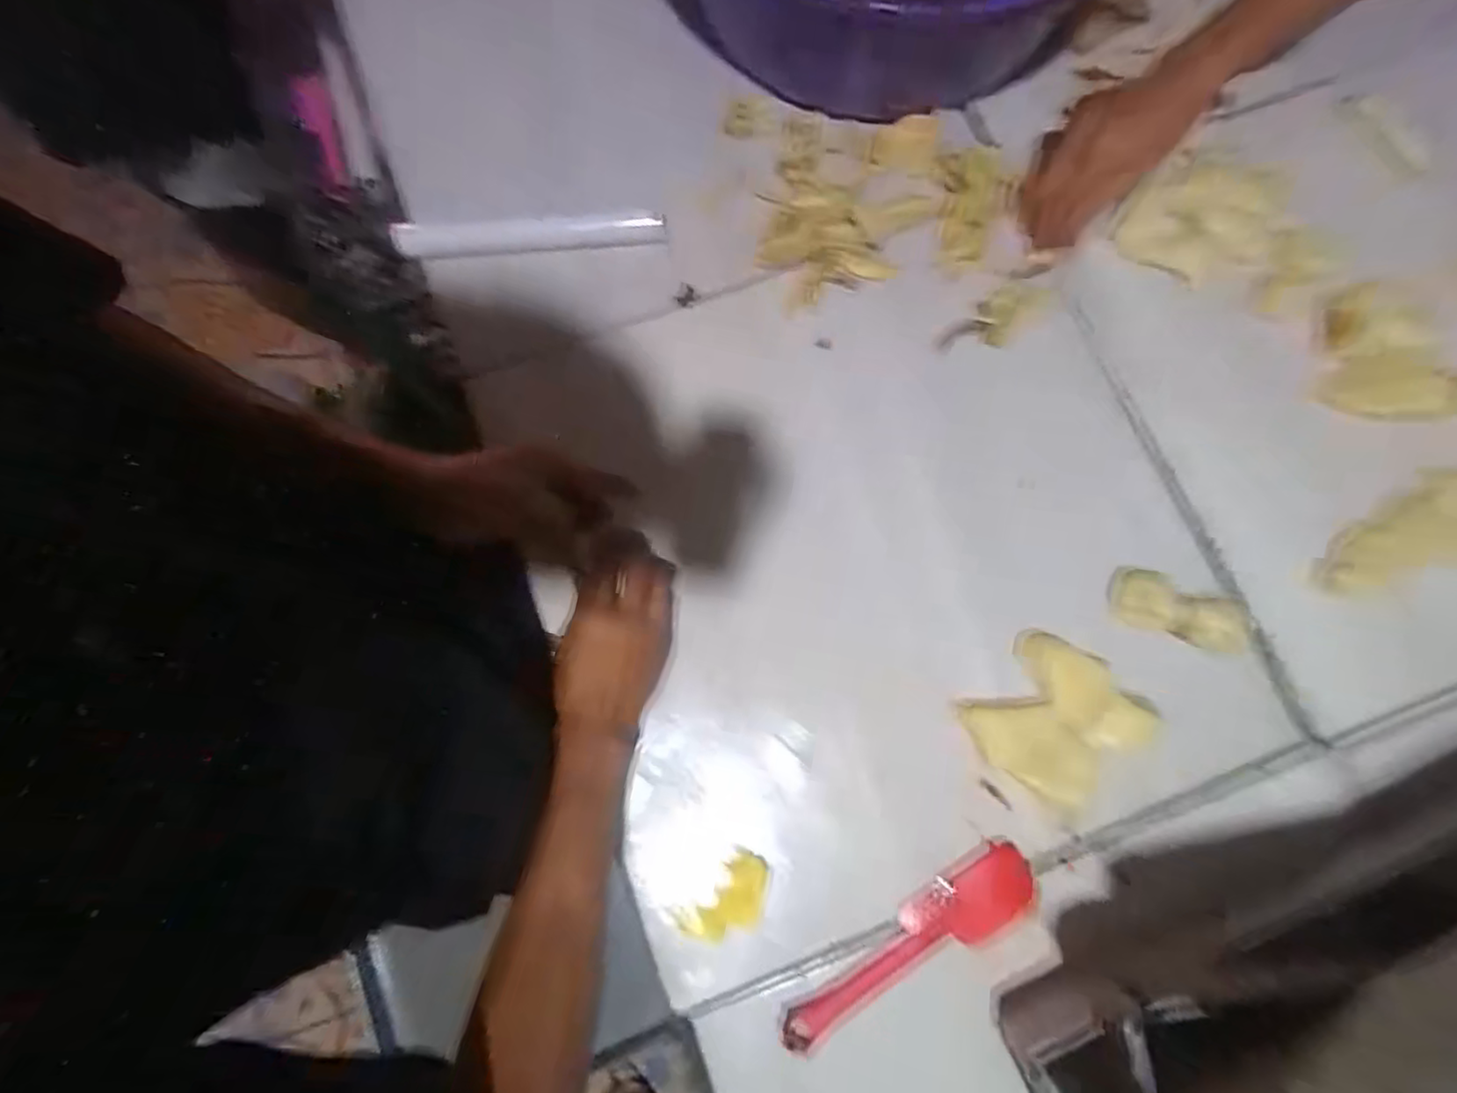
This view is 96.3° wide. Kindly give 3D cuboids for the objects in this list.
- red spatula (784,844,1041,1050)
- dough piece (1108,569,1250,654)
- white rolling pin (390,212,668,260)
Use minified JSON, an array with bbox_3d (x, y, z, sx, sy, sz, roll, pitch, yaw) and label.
[{"bbox_3d":[0.123,0.273,0.440,0.196,0.011,0.052,-30,79,-5],"label":"red spatula"},{"bbox_3d":[0.333,0.047,0.485,0.095,0.019,0.043,17,79,5],"label":"dough piece"},{"bbox_3d":[-0.168,-0.263,0.555,0.226,0.023,0.030,-3,78,1],"label":"white rolling pin"}]

